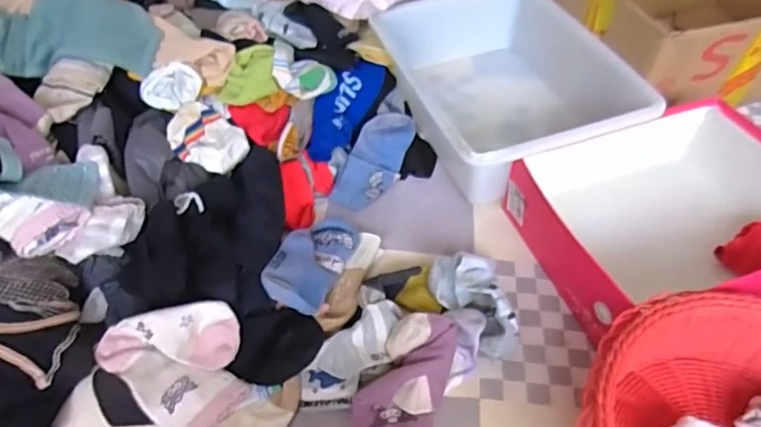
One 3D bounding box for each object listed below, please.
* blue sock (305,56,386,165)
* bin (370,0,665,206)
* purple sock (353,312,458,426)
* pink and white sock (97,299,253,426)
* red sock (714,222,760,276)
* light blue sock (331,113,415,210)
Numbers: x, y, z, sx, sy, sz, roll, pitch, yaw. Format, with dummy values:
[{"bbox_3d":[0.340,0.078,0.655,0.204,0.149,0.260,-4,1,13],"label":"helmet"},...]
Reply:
[{"bbox_3d":[-0.042,-0.147,0.754,0.047,0.074,0.171,24,66,17],"label":"blue sock"},{"bbox_3d":[0.166,-0.178,0.802,0.278,0.125,0.344,-17,54,-15],"label":"bin"},{"bbox_3d":[0.025,0.169,0.552,0.081,0.020,0.147,17,66,-2],"label":"purple sock"},{"bbox_3d":[-0.193,0.145,0.555,0.141,0.062,0.112,35,58,23],"label":"pink and white sock"},{"bbox_3d":[0.448,0.044,0.667,0.081,0.046,0.055,-24,56,-20],"label":"red sock"},{"bbox_3d":[-0.010,-0.069,0.762,0.063,0.039,0.148,28,78,19],"label":"light blue sock"}]

